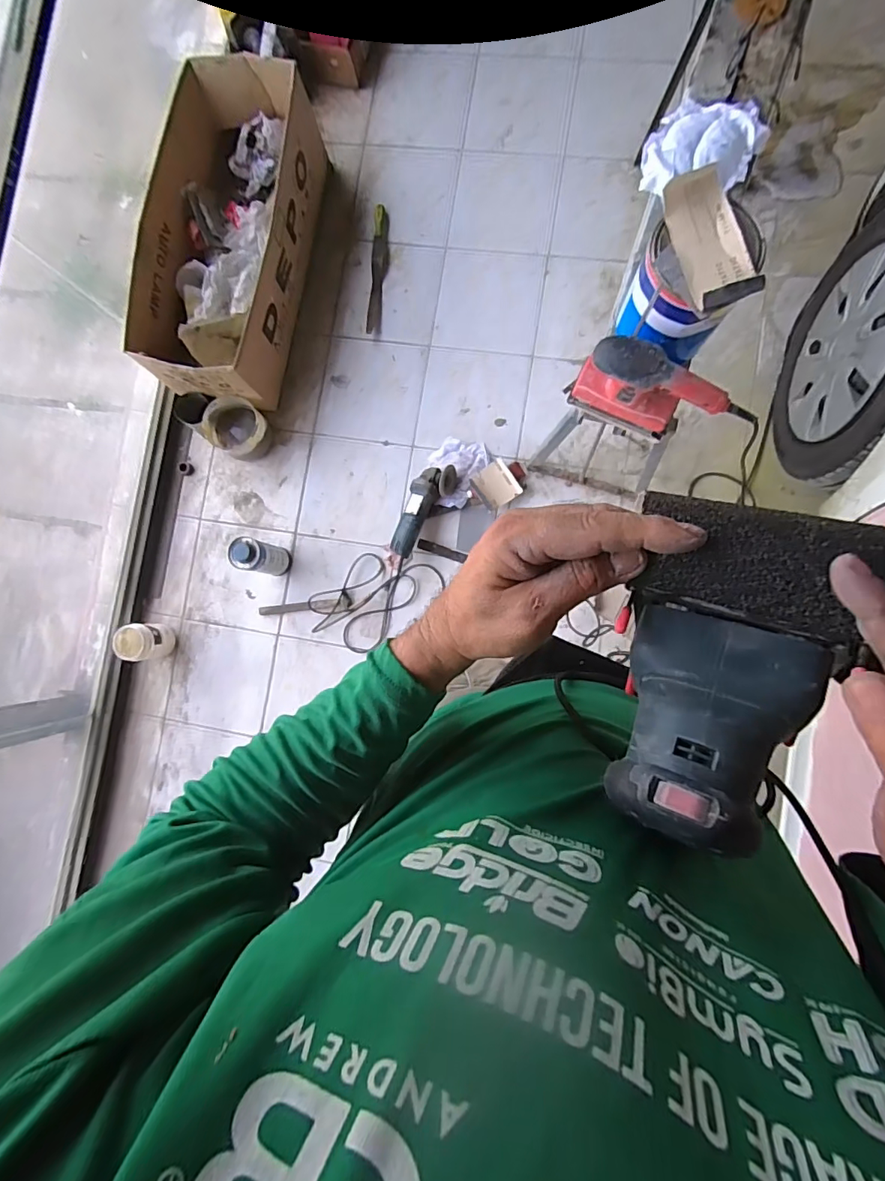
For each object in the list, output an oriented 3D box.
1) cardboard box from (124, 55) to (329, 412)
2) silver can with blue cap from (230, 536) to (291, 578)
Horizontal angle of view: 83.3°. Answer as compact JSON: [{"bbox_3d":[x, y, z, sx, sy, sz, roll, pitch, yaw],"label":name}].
[{"bbox_3d":[-0.601,-0.999,1.459,0.389,0.283,0.894,9,87,7],"label":"cardboard box"},{"bbox_3d":[-0.514,-0.093,1.435,0.088,0.239,0.086,0,86,6],"label":"silver can with blue cap"}]

